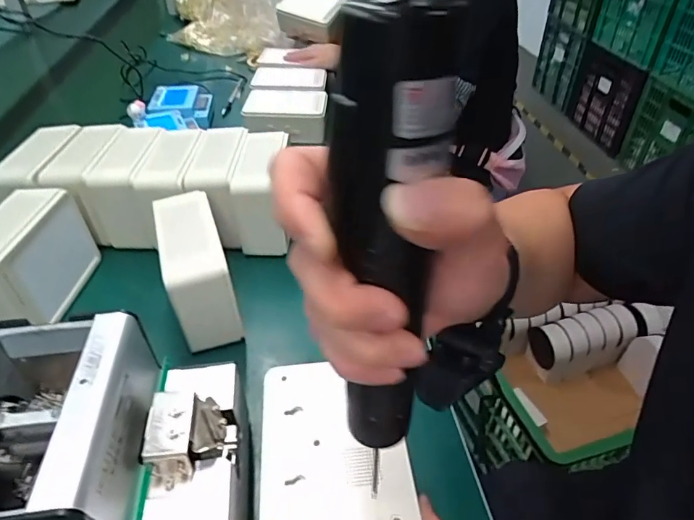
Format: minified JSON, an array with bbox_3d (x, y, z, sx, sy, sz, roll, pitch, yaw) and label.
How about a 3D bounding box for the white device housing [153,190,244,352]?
[{"bbox_3d":[-0.150,0.011,0.469,0.057,0.104,0.135,-15,43,-16],"label":"white device housing"}]

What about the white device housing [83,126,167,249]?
[{"bbox_3d":[-0.267,-0.094,0.583,0.065,0.098,0.134,0,40,1],"label":"white device housing"}]

